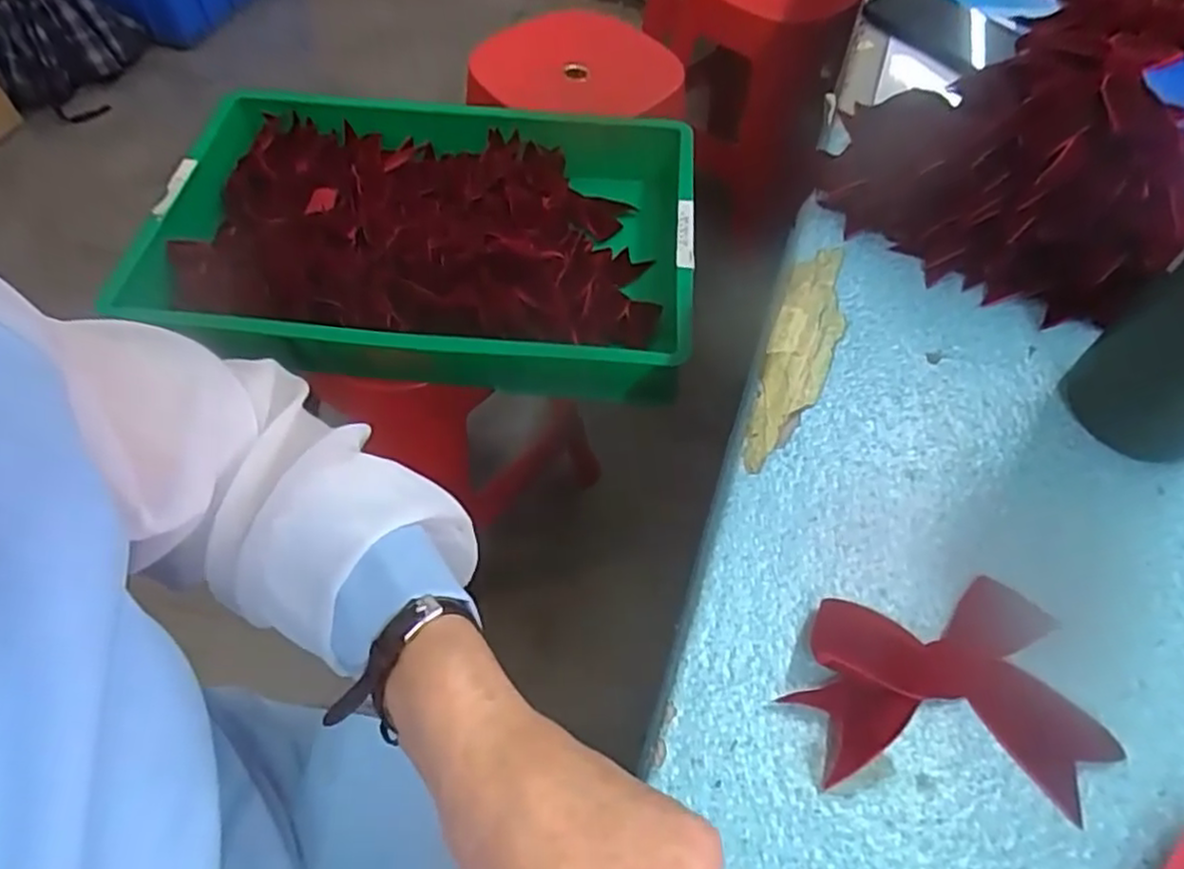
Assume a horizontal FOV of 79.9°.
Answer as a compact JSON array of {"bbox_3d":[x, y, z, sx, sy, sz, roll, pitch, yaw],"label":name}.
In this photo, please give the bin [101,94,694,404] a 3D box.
[{"bbox_3d":[-0.166,-0.226,0.782,0.530,0.089,0.379,5,56,0],"label":"bin"}]

